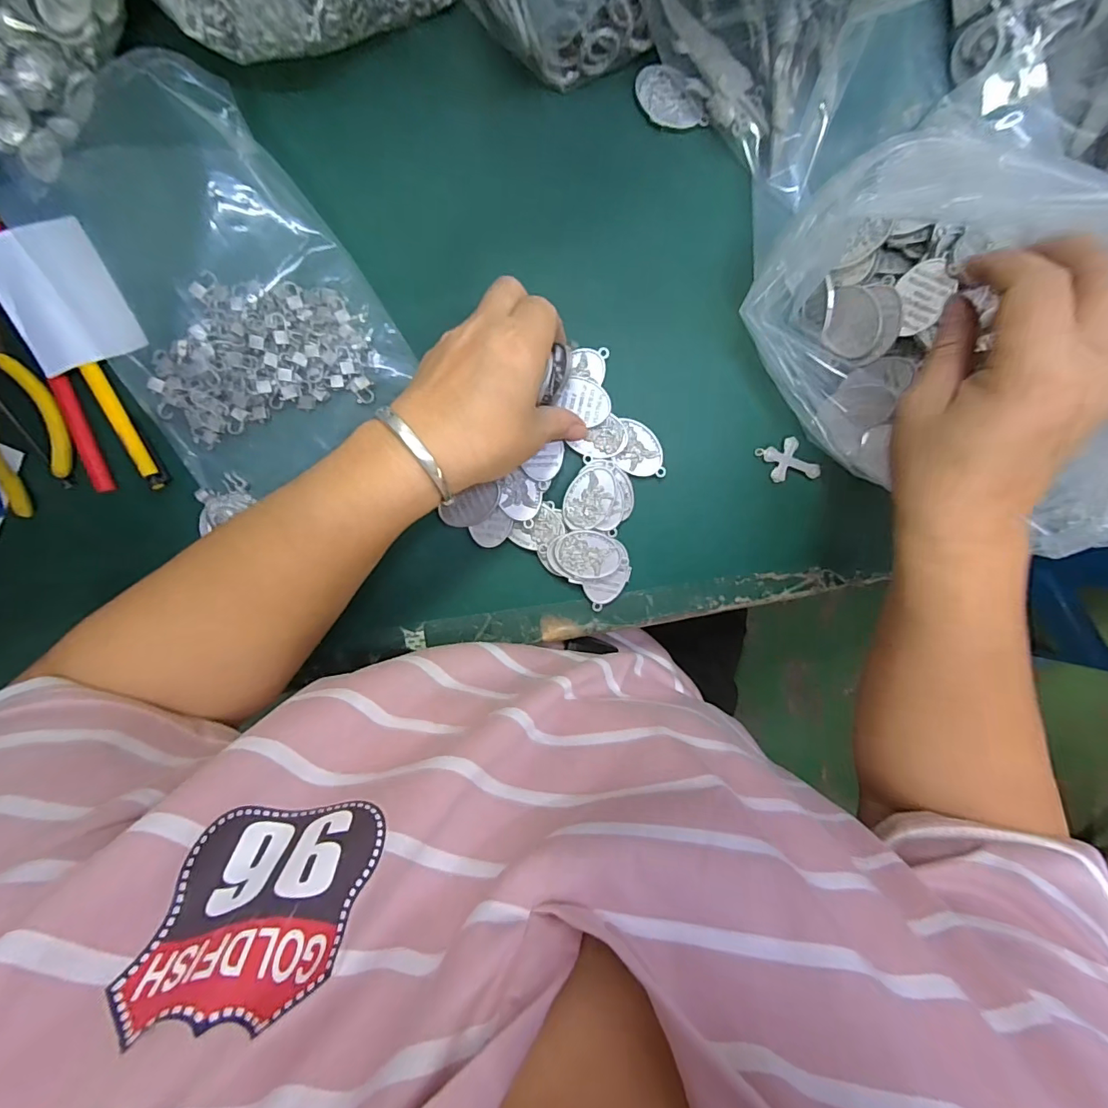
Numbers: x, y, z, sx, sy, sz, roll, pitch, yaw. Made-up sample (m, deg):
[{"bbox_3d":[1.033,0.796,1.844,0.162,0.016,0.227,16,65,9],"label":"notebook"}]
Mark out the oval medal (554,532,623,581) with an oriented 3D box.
[{"bbox_3d":[0.022,0.001,0.304,0.040,0.004,0.029,4,99,-10],"label":"oval medal"}]

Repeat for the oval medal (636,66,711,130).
[{"bbox_3d":[0.069,-0.265,0.284,0.044,0.004,0.024,15,125,-5],"label":"oval medal"}]

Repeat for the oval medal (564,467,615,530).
[{"bbox_3d":[0.022,-0.035,0.301,0.029,0.004,0.038,22,98,-11],"label":"oval medal"}]

